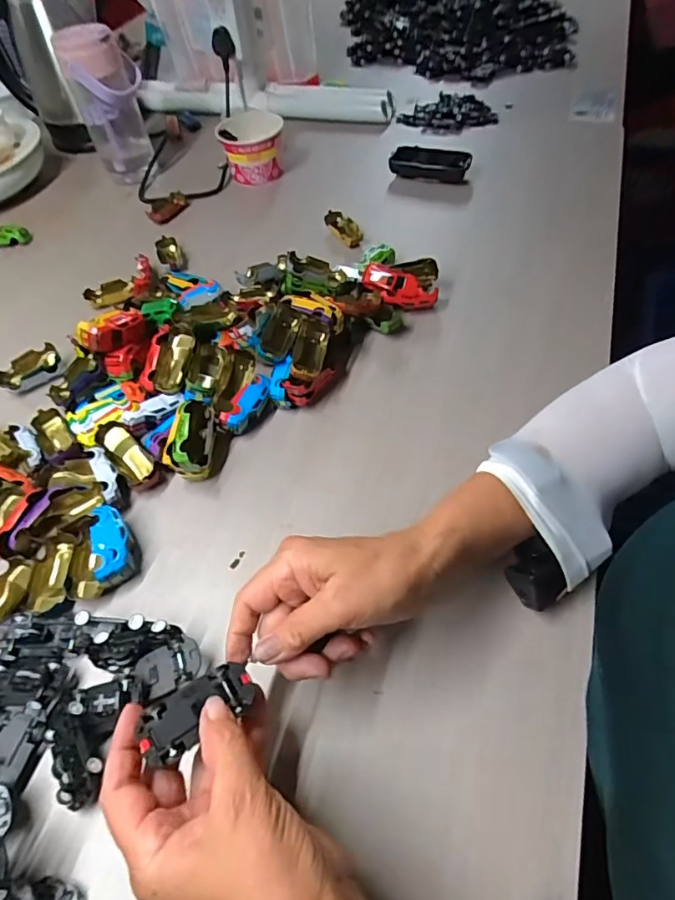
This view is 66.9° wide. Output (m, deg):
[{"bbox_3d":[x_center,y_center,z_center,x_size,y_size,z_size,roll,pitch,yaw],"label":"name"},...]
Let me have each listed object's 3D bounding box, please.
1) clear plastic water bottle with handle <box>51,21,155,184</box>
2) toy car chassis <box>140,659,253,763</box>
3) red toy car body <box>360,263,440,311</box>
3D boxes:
[{"bbox_3d":[-0.316,-0.480,0.725,0.095,0.181,0.078,-17,53,-7],"label":"clear plastic water bottle with handle"},{"bbox_3d":[-0.076,0.145,0.286,0.062,0.009,0.029,-26,53,-31],"label":"toy car chassis"},{"bbox_3d":[0.067,-0.177,0.548,0.082,0.030,0.037,27,59,6],"label":"red toy car body"}]

